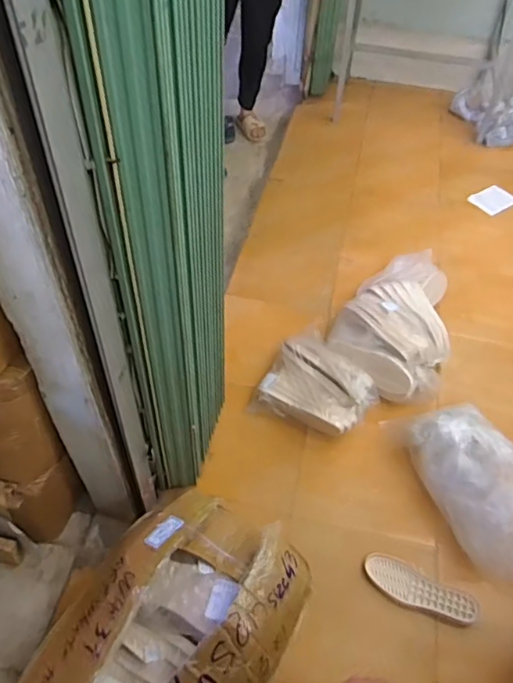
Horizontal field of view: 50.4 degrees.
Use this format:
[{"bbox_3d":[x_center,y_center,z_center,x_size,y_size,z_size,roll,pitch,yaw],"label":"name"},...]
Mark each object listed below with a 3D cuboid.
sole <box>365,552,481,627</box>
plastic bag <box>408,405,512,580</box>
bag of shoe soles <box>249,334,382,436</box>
[{"bbox_3d":[0.415,0.622,1.367,0.290,0.035,0.099,21,52,14],"label":"sole"},{"bbox_3d":[0.621,0.393,1.460,0.246,0.157,0.472,-16,53,-16],"label":"plastic bag"},{"bbox_3d":[0.190,0.142,1.684,0.334,0.091,0.274,25,53,18],"label":"bag of shoe soles"}]

